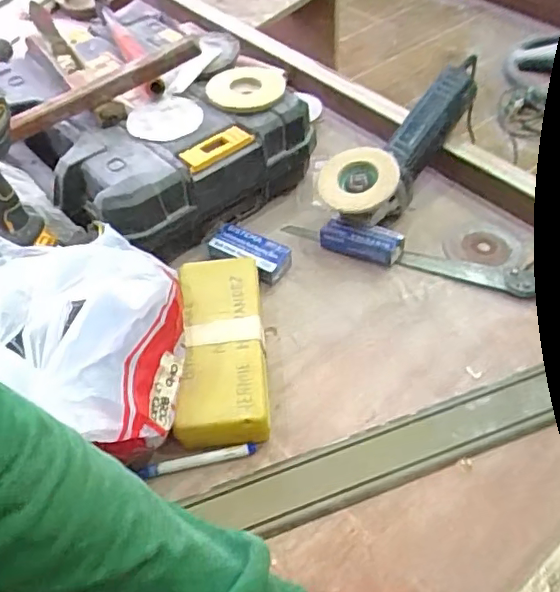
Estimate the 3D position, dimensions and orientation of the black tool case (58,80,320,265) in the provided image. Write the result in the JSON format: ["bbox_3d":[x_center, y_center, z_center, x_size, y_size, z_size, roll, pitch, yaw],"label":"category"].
[{"bbox_3d":[-0.116,-0.163,0.745,0.303,0.121,0.167,-37,56,-24],"label":"black tool case"}]

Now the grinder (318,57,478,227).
[{"bbox_3d":[0.153,-0.190,0.750,0.092,0.077,0.288,26,56,25],"label":"grinder"}]

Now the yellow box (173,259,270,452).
[{"bbox_3d":[-0.061,0.053,0.613,0.088,0.052,0.219,-6,49,0],"label":"yellow box"}]

